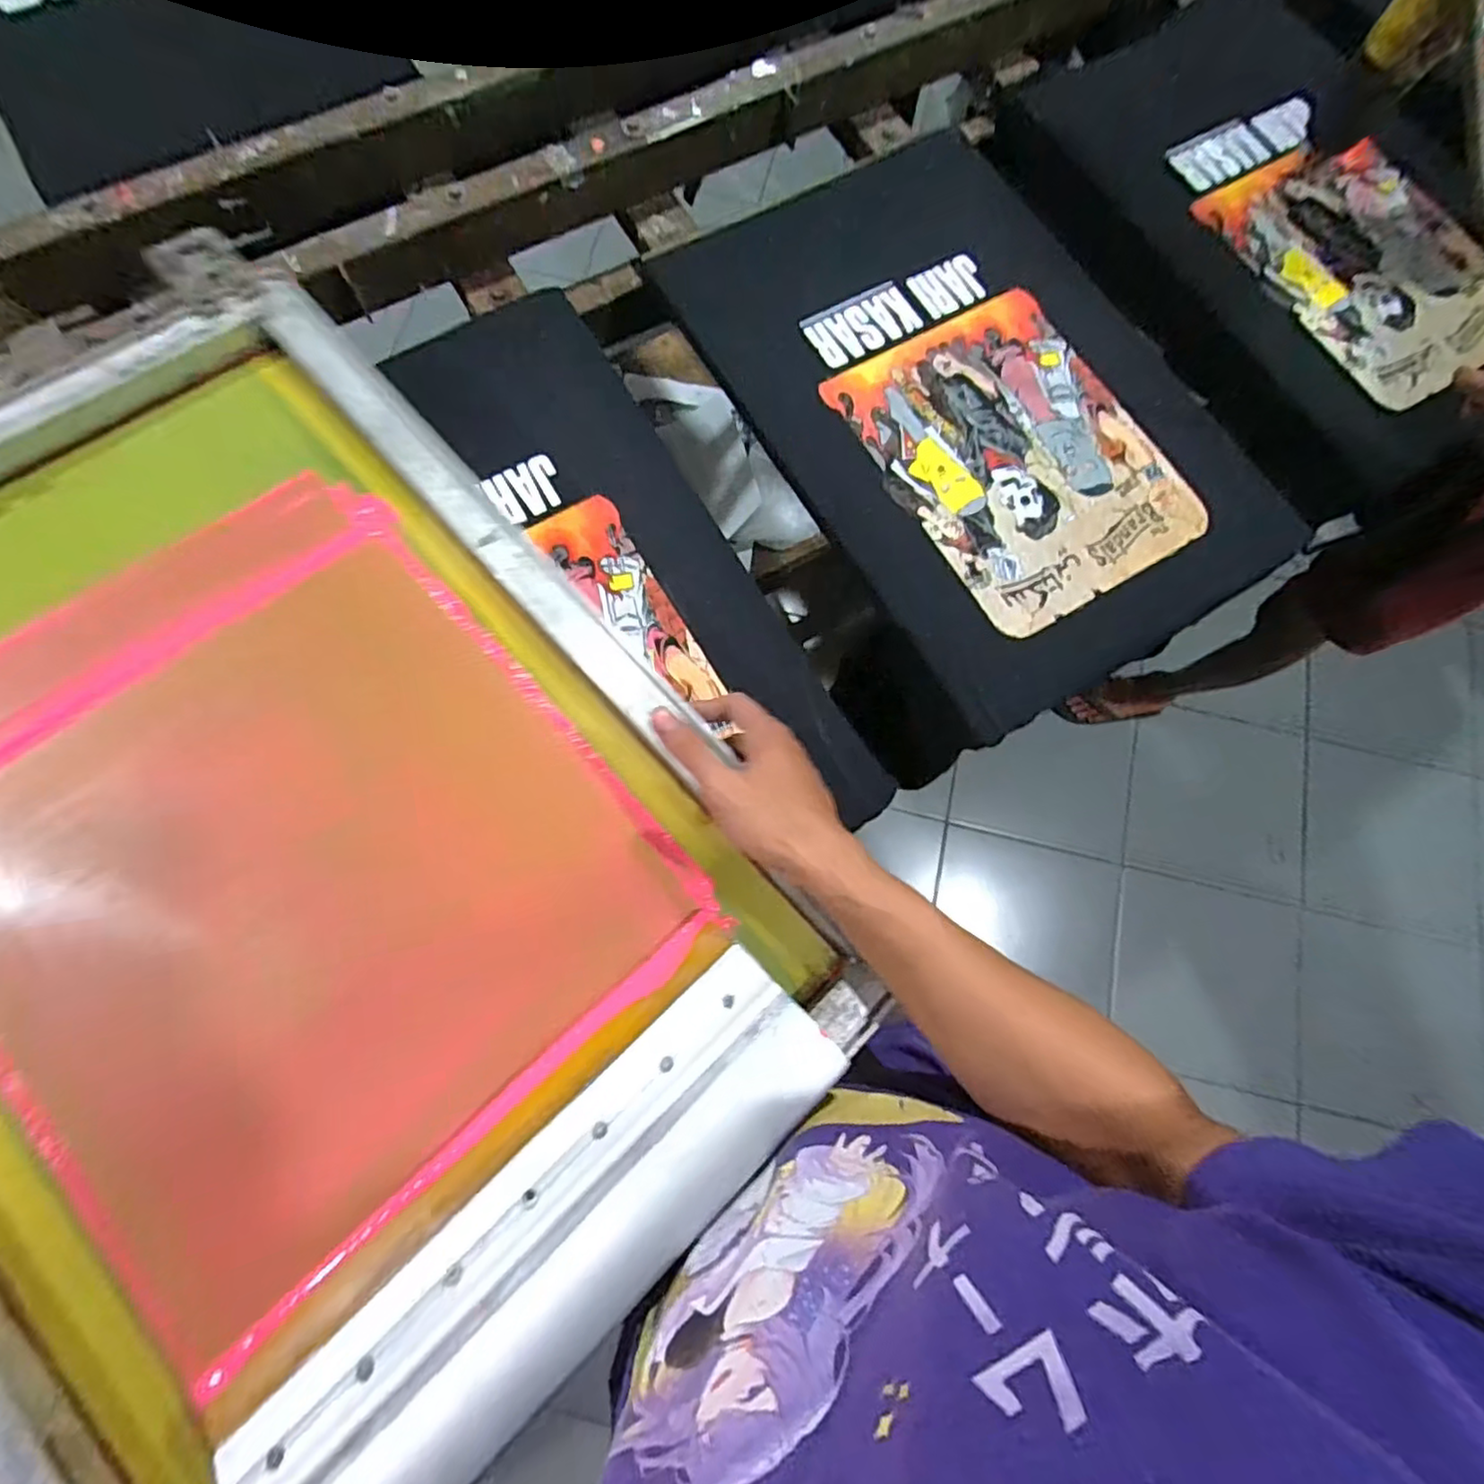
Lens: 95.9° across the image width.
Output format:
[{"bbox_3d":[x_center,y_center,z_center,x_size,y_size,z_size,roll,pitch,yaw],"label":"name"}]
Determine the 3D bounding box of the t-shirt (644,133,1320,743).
[{"bbox_3d":[0.222,-0.343,0.650,0.387,0.022,0.601,-29,79,-8],"label":"t-shirt"}]

